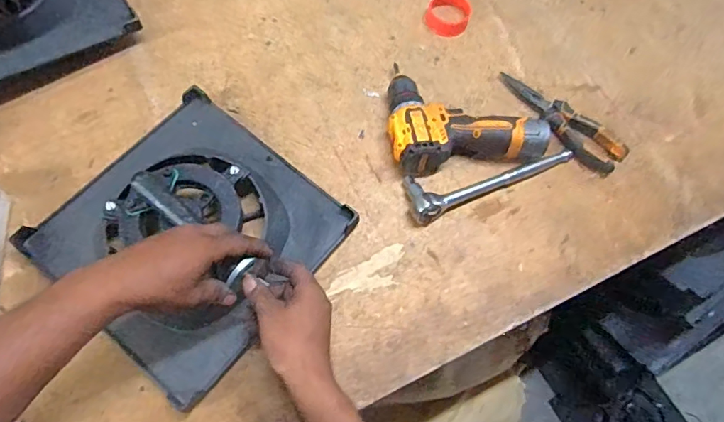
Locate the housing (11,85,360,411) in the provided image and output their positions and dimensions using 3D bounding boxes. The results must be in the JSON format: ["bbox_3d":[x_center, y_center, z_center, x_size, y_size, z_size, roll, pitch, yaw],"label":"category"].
[{"bbox_3d":[-0.210,0.014,0.560,0.295,0.094,0.287,38,73,12],"label":"housing"}]

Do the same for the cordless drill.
[{"bbox_3d":[0.133,-0.143,0.661,0.206,0.060,0.175,-9,70,-5],"label":"cordless drill"}]

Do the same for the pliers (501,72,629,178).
[{"bbox_3d":[0.285,-0.135,0.680,0.058,0.025,0.201,-38,75,-14],"label":"pliers"}]

